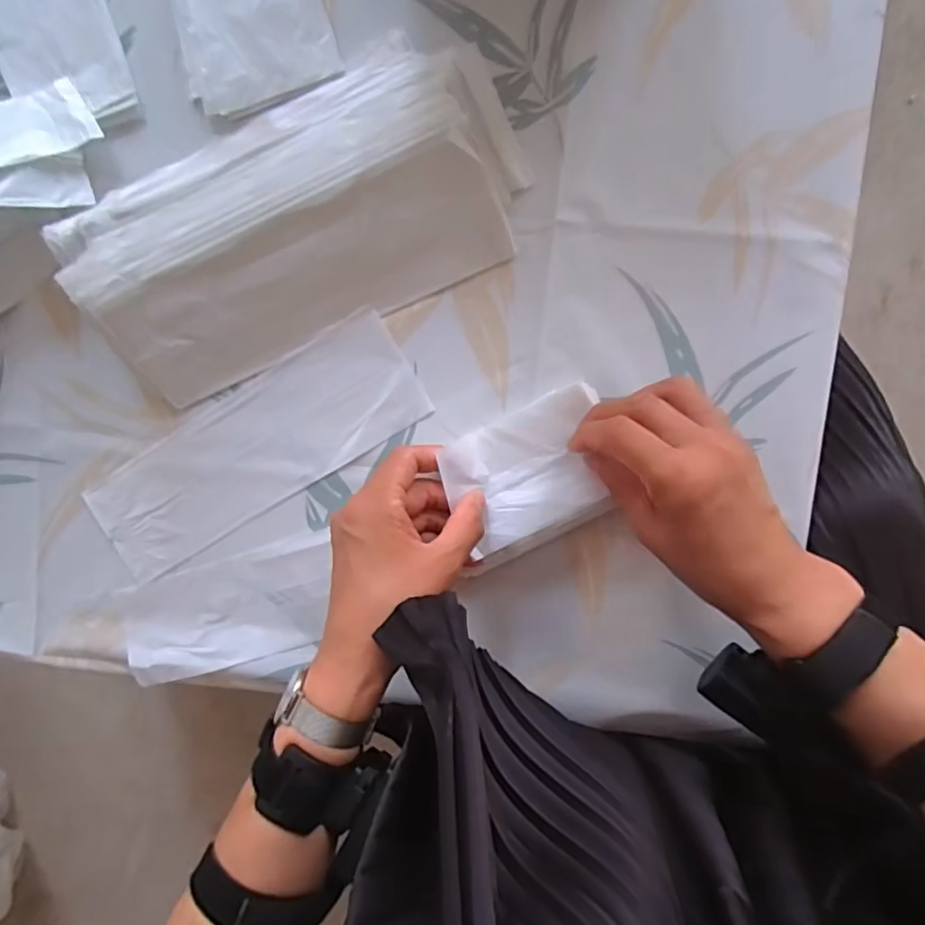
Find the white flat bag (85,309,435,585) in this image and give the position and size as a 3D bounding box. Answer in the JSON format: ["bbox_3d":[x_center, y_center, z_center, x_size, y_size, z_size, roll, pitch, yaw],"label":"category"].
[{"bbox_3d":[-0.146,-0.007,0.411,0.247,0.009,0.080,-30,94,9],"label":"white flat bag"}]

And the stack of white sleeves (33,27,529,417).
[{"bbox_3d":[-0.103,-0.153,0.368,0.274,0.040,0.142,-23,95,8],"label":"stack of white sleeves"}]

